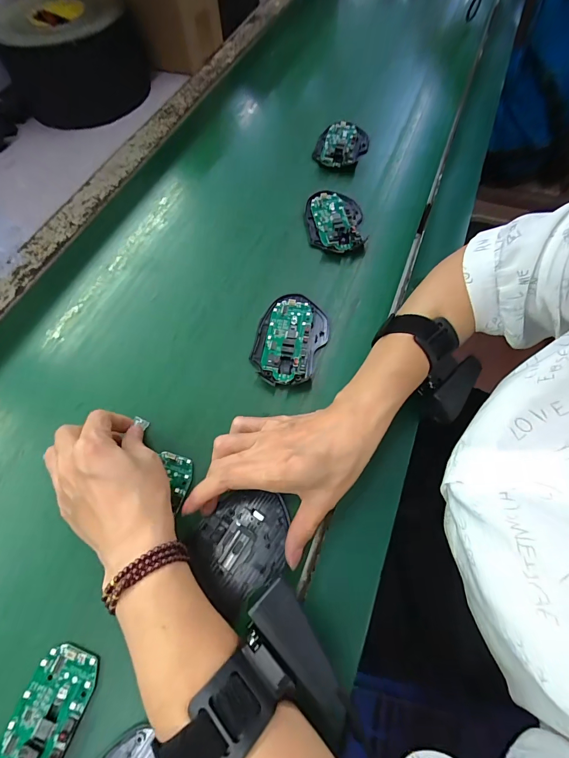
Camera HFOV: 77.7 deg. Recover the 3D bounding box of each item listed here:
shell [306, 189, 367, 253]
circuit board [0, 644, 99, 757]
[{"bbox_3d":[0.067,-0.212,0.462,0.075,0.023,0.109,4,64,0],"label":"shell"},{"bbox_3d":[-0.167,0.241,0.242,0.045,0.007,0.092,16,65,6],"label":"circuit board"}]

